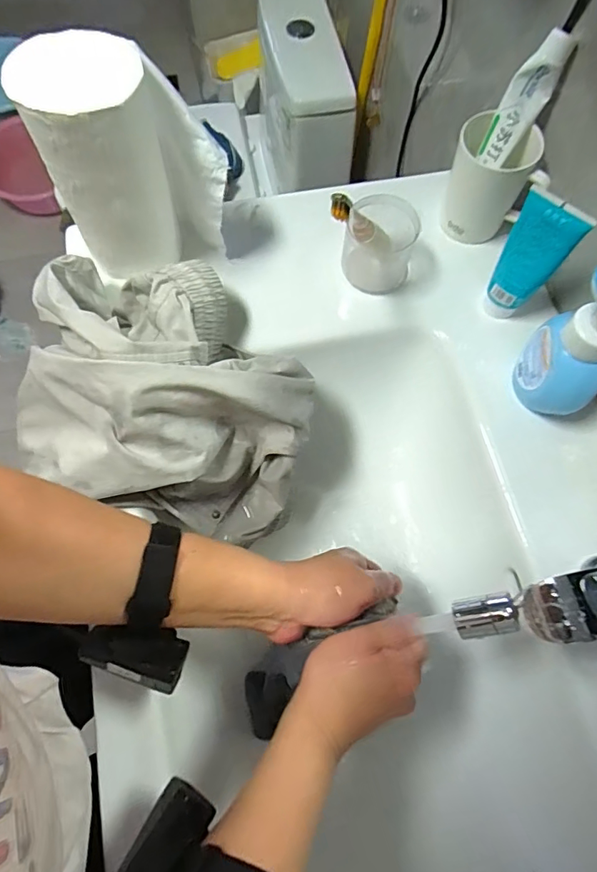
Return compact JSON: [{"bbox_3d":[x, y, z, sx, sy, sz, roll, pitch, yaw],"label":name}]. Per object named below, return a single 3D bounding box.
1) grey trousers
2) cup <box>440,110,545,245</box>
[{"bbox_3d":[-0.118,-0.049,0.456,0.265,0.150,0.216,23,72,7],"label":"grey trousers"},{"bbox_3d":[0.200,-0.270,0.527,0.083,0.100,0.066,23,72,7],"label":"cup"}]

